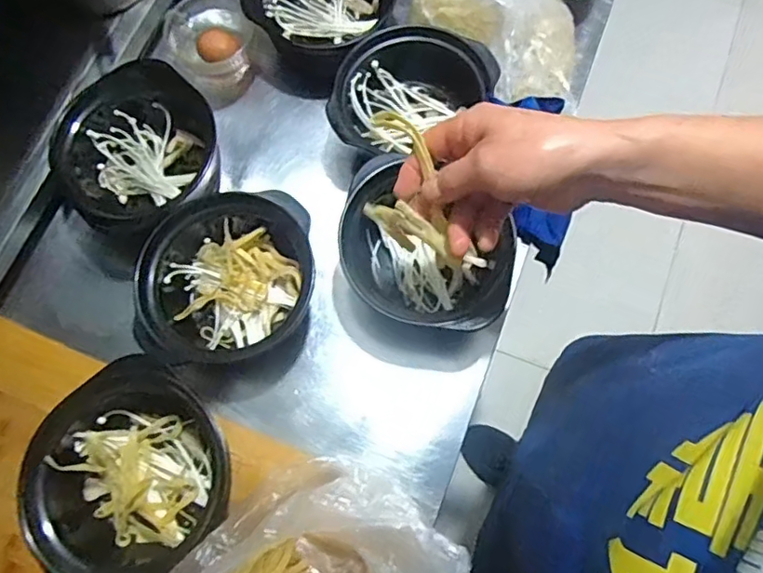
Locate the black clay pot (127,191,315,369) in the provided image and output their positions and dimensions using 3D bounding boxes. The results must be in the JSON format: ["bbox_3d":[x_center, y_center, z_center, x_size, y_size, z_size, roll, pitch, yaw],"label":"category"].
[{"bbox_3d":[-0.154,-0.007,0.587,0.172,0.074,0.154,-15,74,-3],"label":"black clay pot"}]

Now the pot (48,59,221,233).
[{"bbox_3d":[-0.269,-0.153,0.632,0.164,0.085,0.151,0,74,2],"label":"pot"}]

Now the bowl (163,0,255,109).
[{"bbox_3d":[-0.202,-0.291,0.691,0.103,0.062,0.111,0,74,2],"label":"bowl"}]

